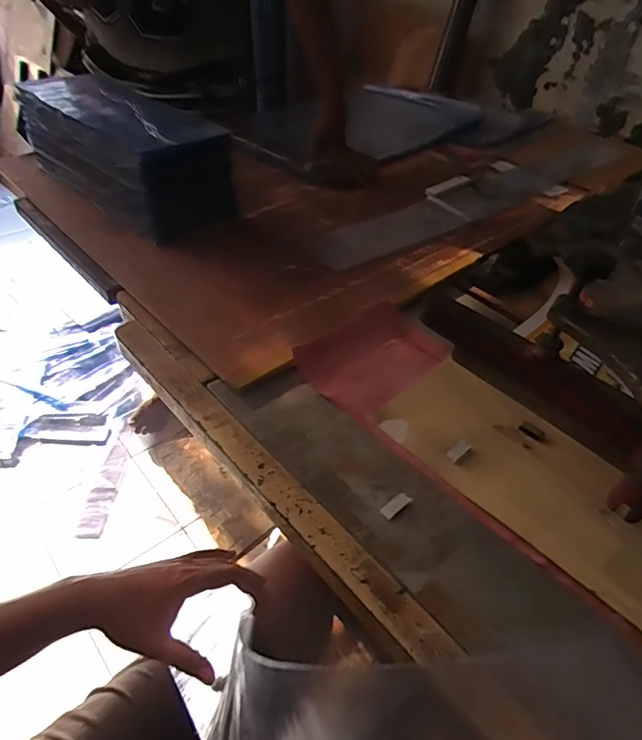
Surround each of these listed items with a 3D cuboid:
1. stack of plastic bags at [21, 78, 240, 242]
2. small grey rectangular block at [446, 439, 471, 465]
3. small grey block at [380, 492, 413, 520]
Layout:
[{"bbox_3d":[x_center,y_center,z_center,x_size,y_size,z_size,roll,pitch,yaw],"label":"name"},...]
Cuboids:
[{"bbox_3d":[-0.318,-0.363,0.830,0.182,0.123,0.416,-32,56,-33],"label":"stack of plastic bags"},{"bbox_3d":[0.140,0.083,0.514,0.030,0.004,0.014,-31,54,-31],"label":"small grey rectangular block"},{"bbox_3d":[0.069,0.125,0.463,0.033,0.005,0.012,-30,55,-32],"label":"small grey block"}]

